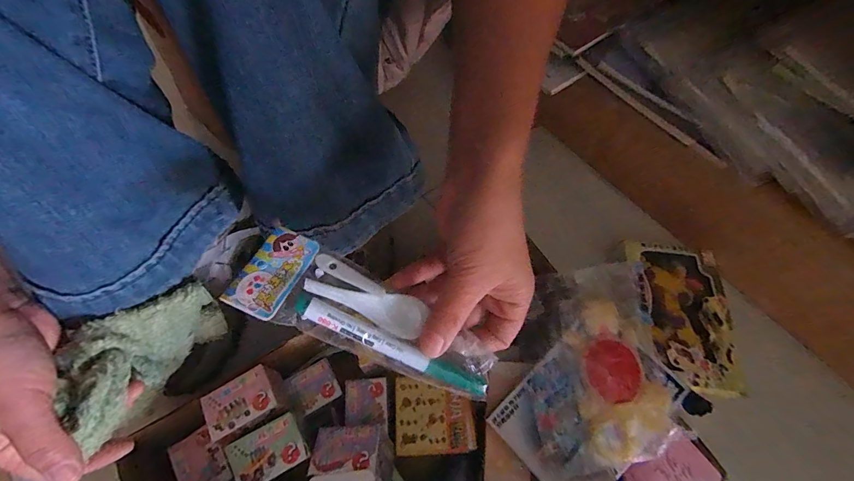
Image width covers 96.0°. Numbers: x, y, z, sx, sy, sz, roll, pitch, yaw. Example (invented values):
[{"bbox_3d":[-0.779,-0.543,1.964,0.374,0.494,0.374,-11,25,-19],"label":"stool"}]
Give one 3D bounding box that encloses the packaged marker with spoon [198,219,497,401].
[{"bbox_3d":[-0.041,0.043,0.224,0.171,0.012,0.050,28,66,-5],"label":"packaged marker with spoon"}]

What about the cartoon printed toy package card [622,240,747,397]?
[{"bbox_3d":[0.294,0.080,0.435,0.098,0.018,0.172,-4,64,-2],"label":"cartoon printed toy package card"}]

